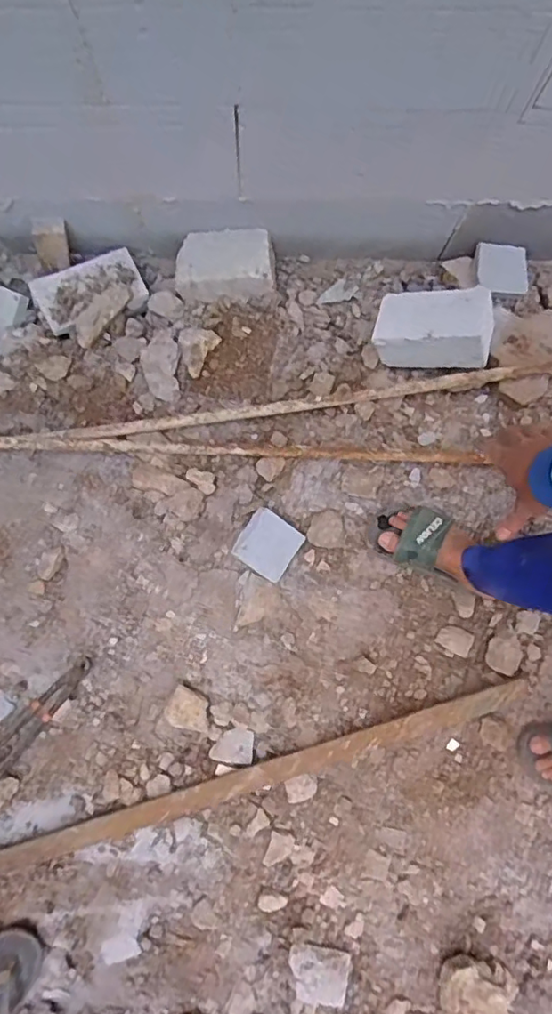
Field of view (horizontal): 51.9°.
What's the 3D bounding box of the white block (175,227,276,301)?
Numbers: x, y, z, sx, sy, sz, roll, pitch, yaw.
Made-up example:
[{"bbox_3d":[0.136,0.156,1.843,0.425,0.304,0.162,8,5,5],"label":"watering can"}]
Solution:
[{"bbox_3d":[-0.096,-0.465,1.099,0.183,0.091,0.099,-1,84,-3],"label":"white block"}]

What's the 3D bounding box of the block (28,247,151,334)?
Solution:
[{"bbox_3d":[-0.353,-0.411,1.079,0.196,0.046,0.104,-28,84,-7],"label":"block"}]

